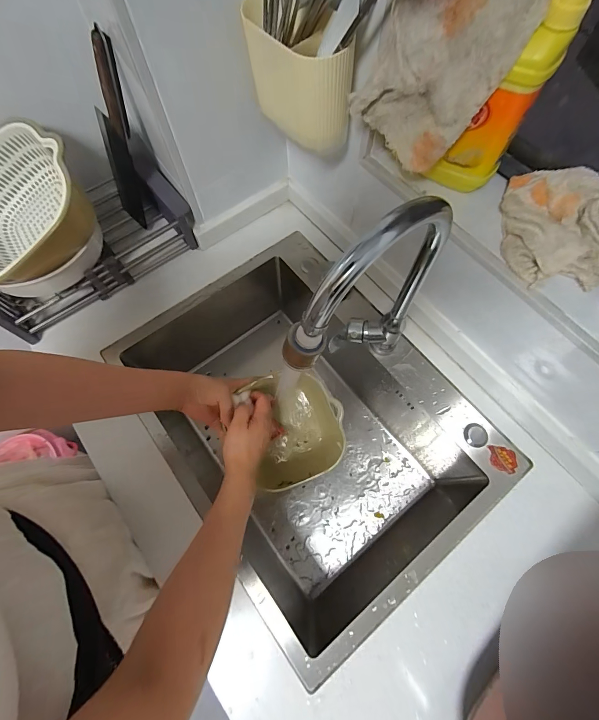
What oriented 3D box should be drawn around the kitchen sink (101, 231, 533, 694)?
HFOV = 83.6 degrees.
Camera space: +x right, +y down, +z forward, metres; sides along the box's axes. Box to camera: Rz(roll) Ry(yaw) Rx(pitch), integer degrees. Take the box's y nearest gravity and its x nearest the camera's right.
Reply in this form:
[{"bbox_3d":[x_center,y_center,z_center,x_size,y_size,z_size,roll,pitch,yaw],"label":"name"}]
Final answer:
[{"bbox_3d":[0.012,0.122,0.646,0.448,0.198,0.579,-37,73,-13],"label":"kitchen sink"}]

